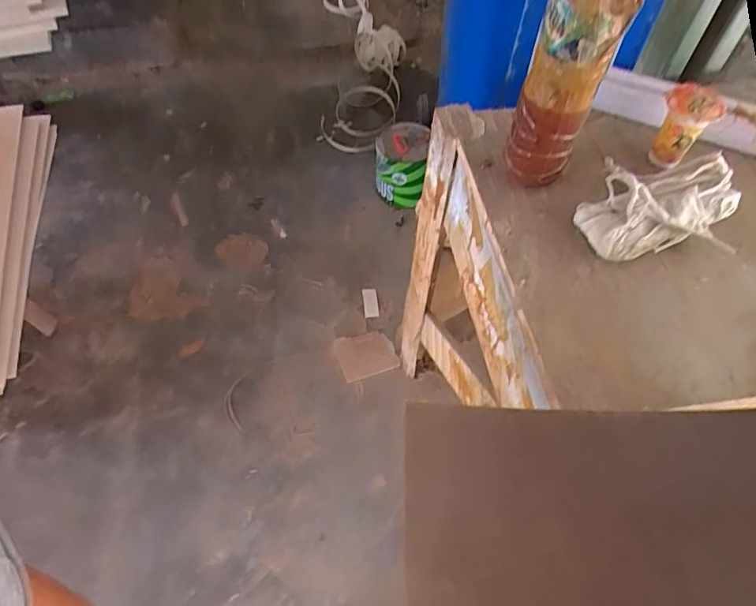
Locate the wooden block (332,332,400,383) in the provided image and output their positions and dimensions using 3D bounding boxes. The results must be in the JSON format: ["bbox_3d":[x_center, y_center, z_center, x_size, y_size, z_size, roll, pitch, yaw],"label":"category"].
[{"bbox_3d":[-0.034,0.146,1.532,0.160,0.014,0.133,-14,67,-13],"label":"wooden block"}]

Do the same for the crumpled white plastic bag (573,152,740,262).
[{"bbox_3d":[0.364,-0.125,0.705,0.213,0.056,0.137,-5,57,-5],"label":"crumpled white plastic bag"}]

